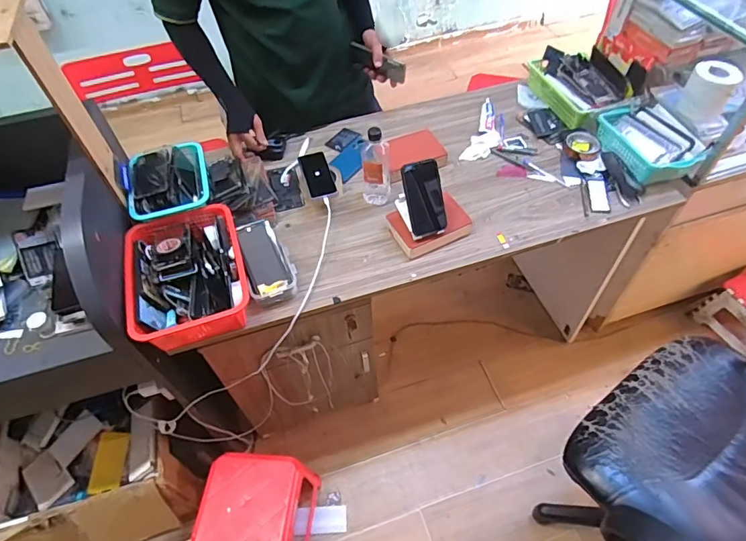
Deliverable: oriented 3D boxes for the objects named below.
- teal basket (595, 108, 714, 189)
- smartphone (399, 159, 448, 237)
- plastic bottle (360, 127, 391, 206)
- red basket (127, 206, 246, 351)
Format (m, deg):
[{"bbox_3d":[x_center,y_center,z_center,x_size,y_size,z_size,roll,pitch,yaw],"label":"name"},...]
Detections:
[{"bbox_3d":[0.664,-0.304,1.143,0.179,0.063,0.226,-11,53,-5],"label":"teal basket"},{"bbox_3d":[0.106,-0.149,0.970,0.078,0.150,0.013,-10,20,13],"label":"smartphone"},{"bbox_3d":[0.008,-0.235,1.058,0.067,0.172,0.059,-2,53,2],"label":"plastic bottle"},{"bbox_3d":[-0.372,-0.001,0.948,0.216,0.091,0.280,-16,54,-9],"label":"red basket"}]

